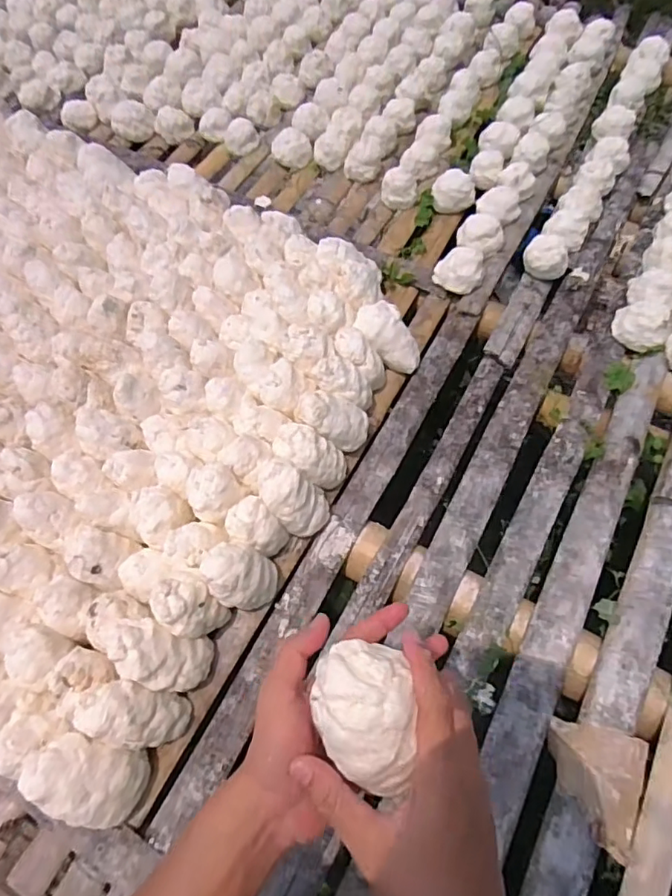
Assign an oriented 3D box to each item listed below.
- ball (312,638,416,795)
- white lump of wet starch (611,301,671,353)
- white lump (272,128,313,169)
[{"bbox_3d":[0.018,0.170,0.347,0.057,0.055,0.081,0,60,3],"label":"ball"},{"bbox_3d":[0.470,-0.193,0.837,0.082,0.043,0.080,33,67,20],"label":"white lump of wet starch"},{"bbox_3d":[-0.088,-0.599,1.097,0.075,0.045,0.065,-7,59,-2],"label":"white lump"}]

